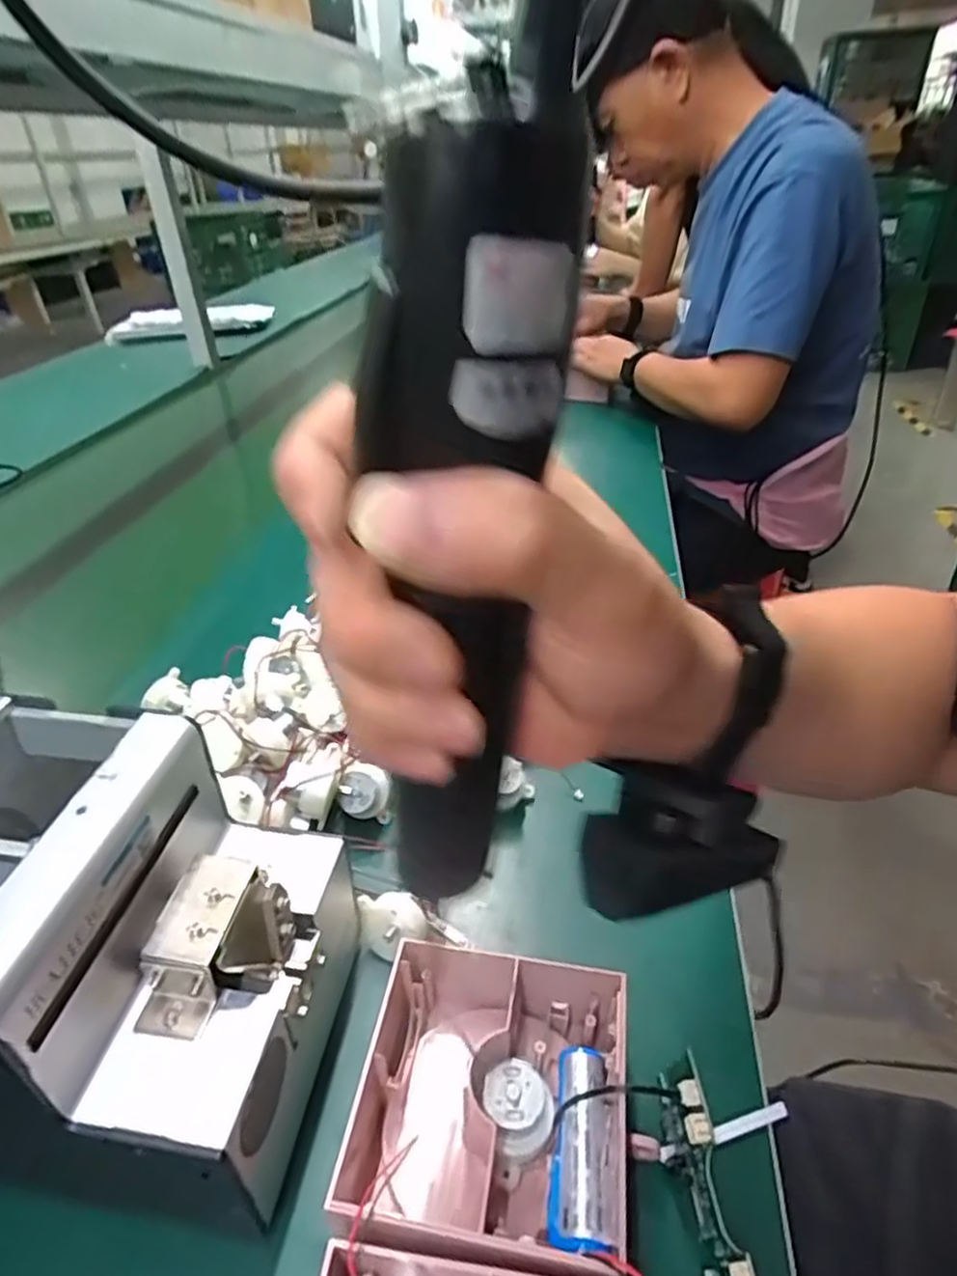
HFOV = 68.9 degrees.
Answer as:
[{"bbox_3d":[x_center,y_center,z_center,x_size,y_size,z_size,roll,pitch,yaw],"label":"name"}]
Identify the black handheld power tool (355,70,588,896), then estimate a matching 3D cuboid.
[{"bbox_3d":[-0.005,-0.008,0.171,0.042,0.194,0.032,-14,43,-20],"label":"black handheld power tool"}]

